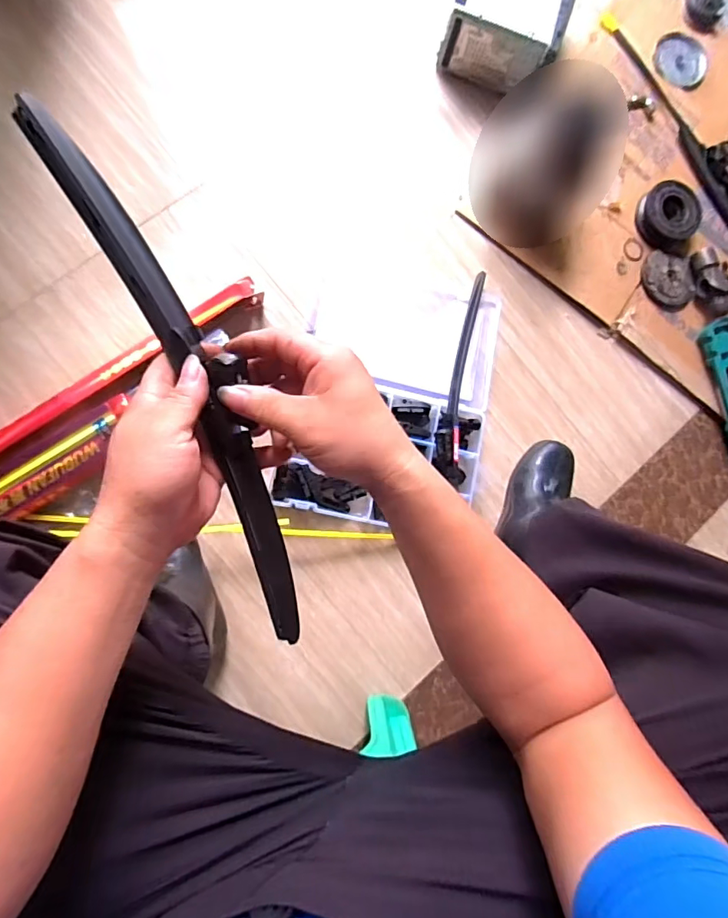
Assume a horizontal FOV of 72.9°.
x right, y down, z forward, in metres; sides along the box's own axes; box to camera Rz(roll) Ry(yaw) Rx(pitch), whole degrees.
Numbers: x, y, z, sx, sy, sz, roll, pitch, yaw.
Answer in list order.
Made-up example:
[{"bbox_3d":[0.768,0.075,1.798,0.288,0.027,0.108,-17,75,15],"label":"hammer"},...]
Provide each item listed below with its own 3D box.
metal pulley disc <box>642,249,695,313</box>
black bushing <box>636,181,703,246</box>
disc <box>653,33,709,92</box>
[{"bbox_3d":[0.523,-0.308,0.846,0.090,0.011,0.104,-2,86,-10],"label":"metal pulley disc"},{"bbox_3d":[0.521,-0.420,0.841,0.095,0.039,0.104,-12,88,-10],"label":"black bushing"},{"bbox_3d":[0.575,-0.723,0.893,0.107,0.014,0.107,1,84,-7],"label":"disc"}]

